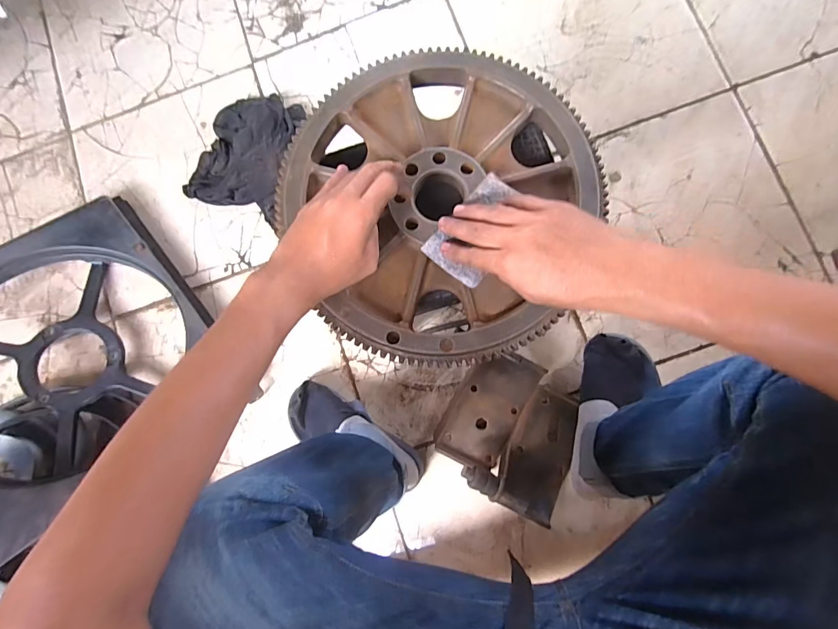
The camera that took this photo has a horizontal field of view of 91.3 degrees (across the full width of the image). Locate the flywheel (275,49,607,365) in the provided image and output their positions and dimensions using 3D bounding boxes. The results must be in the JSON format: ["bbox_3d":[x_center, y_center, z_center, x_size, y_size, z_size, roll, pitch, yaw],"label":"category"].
[{"bbox_3d":[0.011,-0.113,0.398,0.298,0.030,0.303,0,86,6],"label":"flywheel"}]

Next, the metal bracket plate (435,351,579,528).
[{"bbox_3d":[0.158,0.188,0.664,0.222,0.071,0.211,30,89,7],"label":"metal bracket plate"}]

